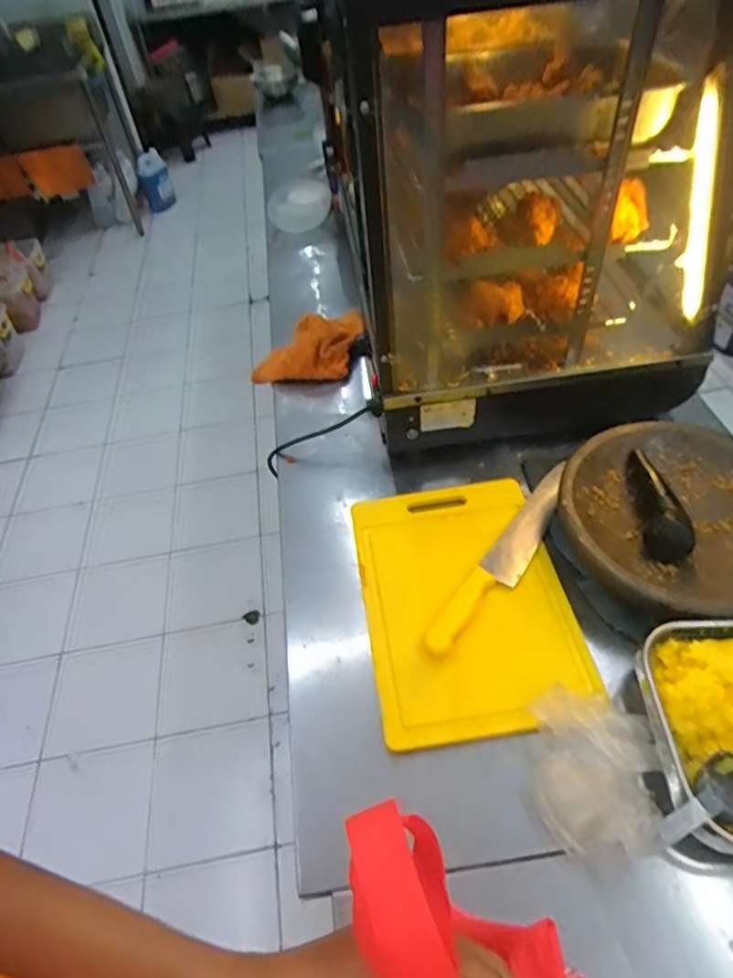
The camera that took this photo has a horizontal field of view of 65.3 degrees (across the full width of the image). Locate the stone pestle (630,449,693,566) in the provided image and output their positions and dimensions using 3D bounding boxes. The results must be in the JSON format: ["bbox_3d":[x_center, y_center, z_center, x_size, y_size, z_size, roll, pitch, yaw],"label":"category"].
[{"bbox_3d":[0.370,0.015,0.721,0.056,0.048,0.170,5,50,11],"label":"stone pestle"}]

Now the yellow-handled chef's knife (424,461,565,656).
[{"bbox_3d":[0.186,0.081,0.740,0.050,0.014,0.341,27,58,27],"label":"yellow-handled chef's knife"}]

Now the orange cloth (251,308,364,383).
[{"bbox_3d":[-0.092,-0.262,1.086,0.229,0.082,0.150,-35,54,-21],"label":"orange cloth"}]

